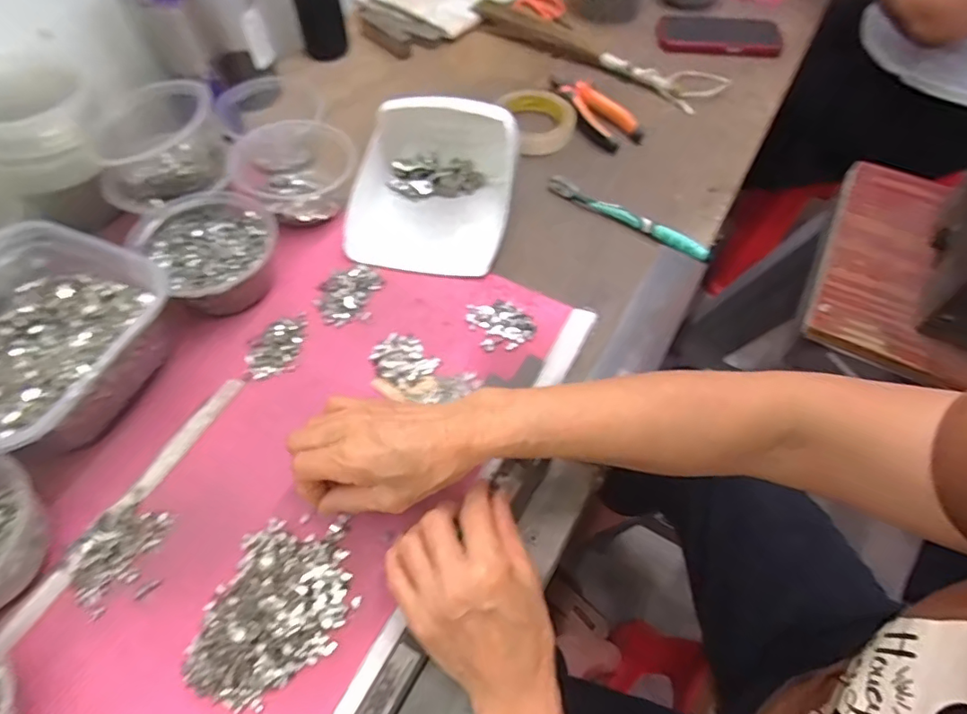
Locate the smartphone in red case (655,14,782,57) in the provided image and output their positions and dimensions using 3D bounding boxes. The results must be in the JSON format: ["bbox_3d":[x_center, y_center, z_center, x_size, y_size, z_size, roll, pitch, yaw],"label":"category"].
[{"bbox_3d":[0.337,-0.463,0.780,0.176,0.008,0.093,4,59,-1],"label":"smartphone in red case"}]

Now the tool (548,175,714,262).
[{"bbox_3d":[0.150,-0.147,0.569,0.186,0.020,0.021,34,63,16],"label":"tool"}]

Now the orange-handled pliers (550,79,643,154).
[{"bbox_3d":[0.133,-0.304,0.668,0.060,0.020,0.137,-36,67,-22],"label":"orange-handled pliers"}]

